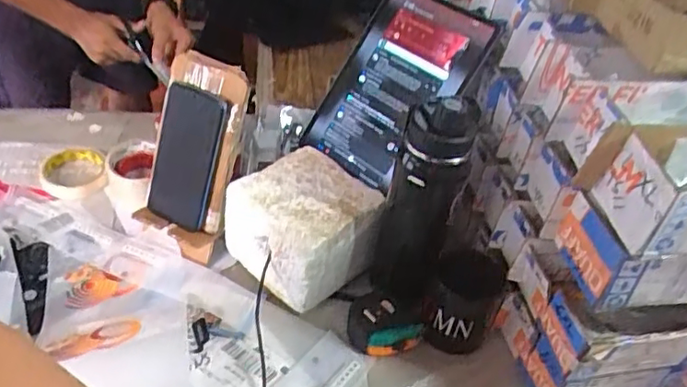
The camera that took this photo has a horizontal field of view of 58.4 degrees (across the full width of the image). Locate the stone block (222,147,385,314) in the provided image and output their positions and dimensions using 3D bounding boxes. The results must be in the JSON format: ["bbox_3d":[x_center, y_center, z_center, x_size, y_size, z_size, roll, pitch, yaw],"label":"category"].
[{"bbox_3d":[-0.049,0.042,0.768,0.148,0.116,0.141,35,47,28],"label":"stone block"}]

